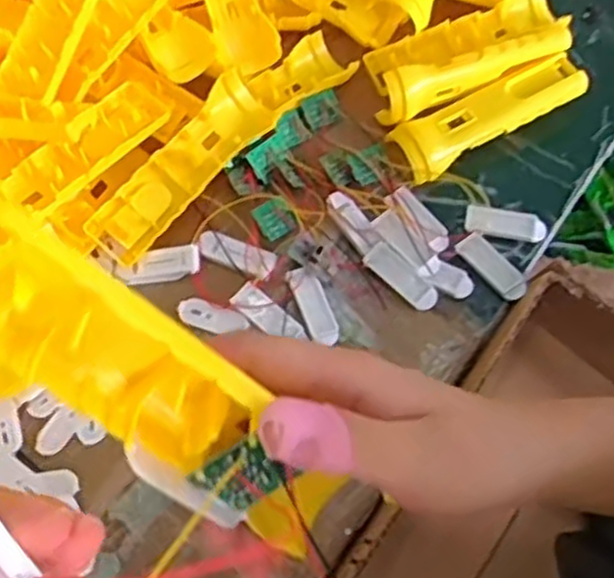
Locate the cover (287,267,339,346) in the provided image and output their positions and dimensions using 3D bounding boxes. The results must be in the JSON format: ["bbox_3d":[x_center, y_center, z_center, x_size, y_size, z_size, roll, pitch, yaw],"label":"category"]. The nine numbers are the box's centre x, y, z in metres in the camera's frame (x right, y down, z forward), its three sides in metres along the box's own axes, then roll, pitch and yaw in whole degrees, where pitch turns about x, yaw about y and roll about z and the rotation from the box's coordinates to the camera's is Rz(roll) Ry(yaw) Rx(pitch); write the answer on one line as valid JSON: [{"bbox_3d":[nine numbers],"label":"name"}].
[{"bbox_3d":[0.005,0.011,0.530,0.021,0.009,0.055,-23,69,-12],"label":"cover"}]

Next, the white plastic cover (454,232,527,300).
[{"bbox_3d":[0.135,-0.017,0.551,0.022,0.012,0.059,-36,66,-16],"label":"white plastic cover"}]

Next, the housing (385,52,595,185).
[{"bbox_3d":[0.144,-0.140,0.596,0.164,0.032,0.047,-30,64,-13],"label":"housing"}]

